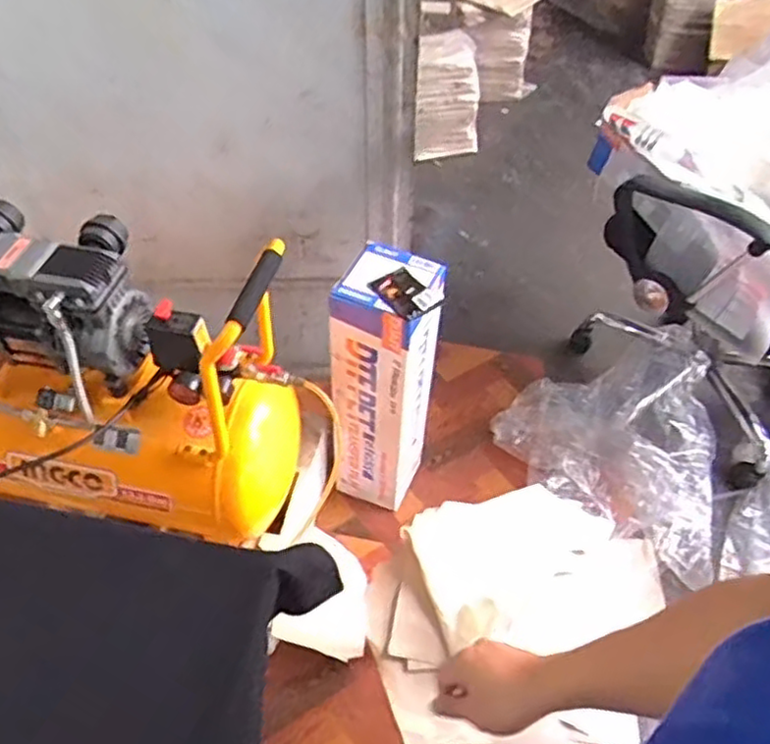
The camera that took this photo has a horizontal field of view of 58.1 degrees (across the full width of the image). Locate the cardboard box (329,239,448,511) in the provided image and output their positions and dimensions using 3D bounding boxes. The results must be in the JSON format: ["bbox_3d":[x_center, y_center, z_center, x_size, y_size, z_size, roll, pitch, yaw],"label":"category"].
[{"bbox_3d":[0.000,0.040,1.418,0.168,0.608,0.156,17,51,12],"label":"cardboard box"}]

